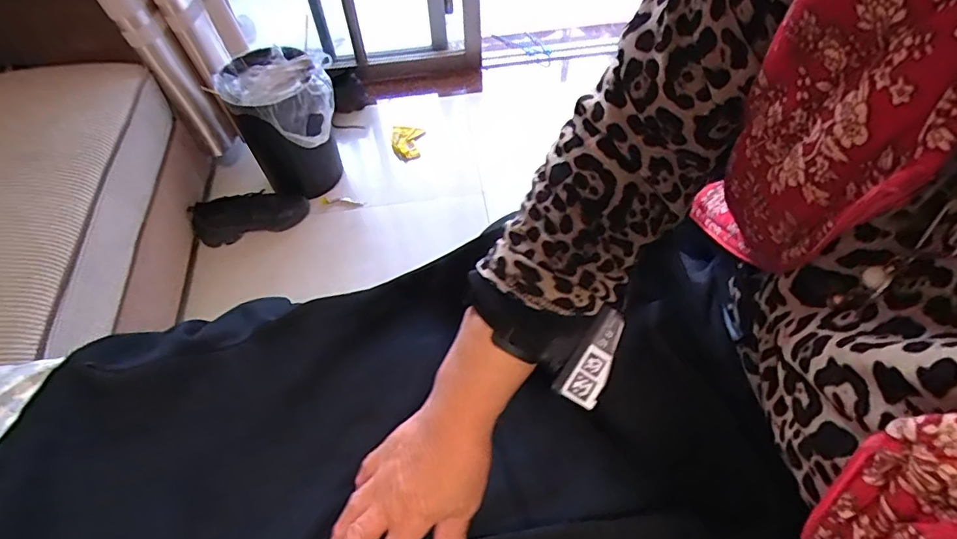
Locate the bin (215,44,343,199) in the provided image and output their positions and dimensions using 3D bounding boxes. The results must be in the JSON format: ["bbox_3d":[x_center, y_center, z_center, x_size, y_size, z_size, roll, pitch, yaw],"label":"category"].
[{"bbox_3d":[-0.434,-0.335,1.210,0.219,0.302,0.216,-1,54,2],"label":"bin"}]

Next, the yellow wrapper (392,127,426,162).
[{"bbox_3d":[-0.194,-0.347,1.414,0.091,0.049,0.119,-3,54,0],"label":"yellow wrapper"}]

